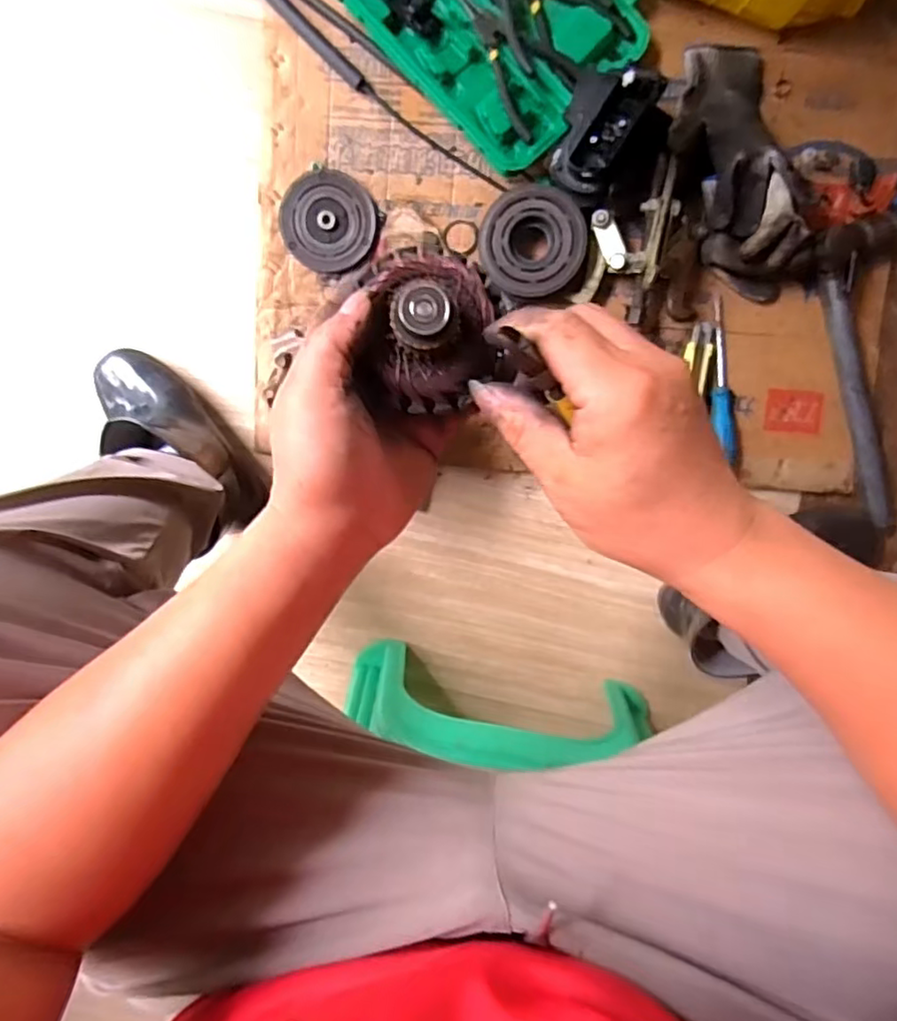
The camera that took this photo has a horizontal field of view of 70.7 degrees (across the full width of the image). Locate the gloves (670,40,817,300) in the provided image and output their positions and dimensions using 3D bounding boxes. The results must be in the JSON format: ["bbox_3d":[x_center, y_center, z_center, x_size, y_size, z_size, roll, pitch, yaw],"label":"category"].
[{"bbox_3d":[0.286,-0.340,0.638,0.123,0.069,0.256,-13,98,5],"label":"gloves"}]

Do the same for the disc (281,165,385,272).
[{"bbox_3d":[-0.132,-0.315,0.691,0.108,0.016,0.100,0,99,3],"label":"disc"}]

